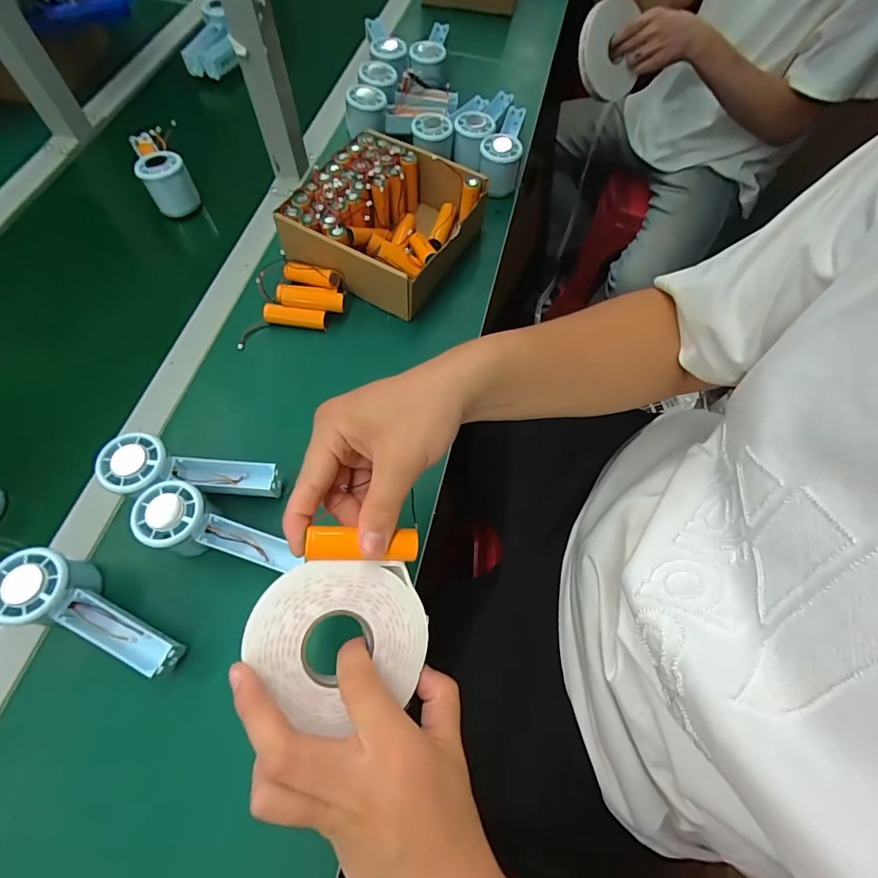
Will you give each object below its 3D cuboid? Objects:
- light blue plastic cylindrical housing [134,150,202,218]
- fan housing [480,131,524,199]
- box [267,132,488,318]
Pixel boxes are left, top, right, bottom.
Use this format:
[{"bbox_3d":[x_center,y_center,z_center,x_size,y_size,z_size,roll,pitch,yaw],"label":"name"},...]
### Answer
[{"bbox_3d":[-0.354,-0.333,0.599,0.054,0.062,0.048,-36,71,-17],"label":"light blue plastic cylindrical housing"},{"bbox_3d":[0.085,-0.382,0.637,0.056,0.056,0.060,6,64,1],"label":"fan housing"},{"bbox_3d":[-0.065,-0.265,0.568,0.192,0.089,0.203,23,66,8],"label":"box"}]

